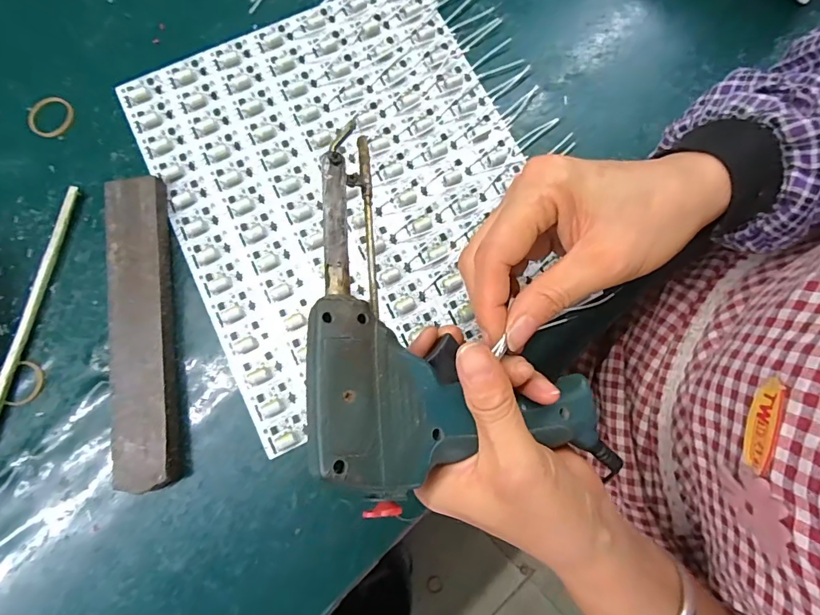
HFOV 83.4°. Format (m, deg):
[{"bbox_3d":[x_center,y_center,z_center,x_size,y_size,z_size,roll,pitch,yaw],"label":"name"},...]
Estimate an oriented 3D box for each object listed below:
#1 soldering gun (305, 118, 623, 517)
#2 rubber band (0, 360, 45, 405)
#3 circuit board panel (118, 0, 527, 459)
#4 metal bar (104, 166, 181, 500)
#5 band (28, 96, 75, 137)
[{"bbox_3d":[-0.012,0.019,0.227,0.128,0.033,0.191,-36,87,-32],"label":"soldering gun"},{"bbox_3d":[-0.252,0.048,0.296,0.029,0.004,0.028,0,78,0],"label":"rubber band"},{"bbox_3d":[-0.046,-0.091,0.324,0.243,0.005,0.276,-26,80,-5],"label":"circuit board panel"},{"bbox_3d":[-0.173,0.013,0.296,0.039,0.017,0.195,-7,78,-2],"label":"metal bar"},{"bbox_3d":[-0.260,-0.139,0.333,0.032,0.004,0.032,6,78,1],"label":"band"}]

